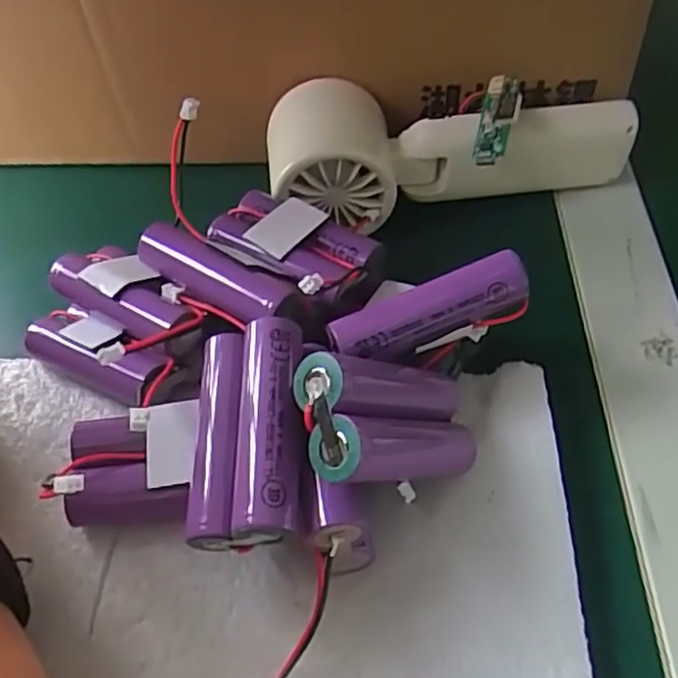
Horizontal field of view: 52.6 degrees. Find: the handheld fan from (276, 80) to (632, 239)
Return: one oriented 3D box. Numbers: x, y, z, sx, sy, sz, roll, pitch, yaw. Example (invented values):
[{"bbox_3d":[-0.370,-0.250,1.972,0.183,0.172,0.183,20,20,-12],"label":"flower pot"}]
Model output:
[{"bbox_3d":[0.049,-0.092,0.315,0.168,0.049,0.056,-9,51,-5],"label":"handheld fan"}]

